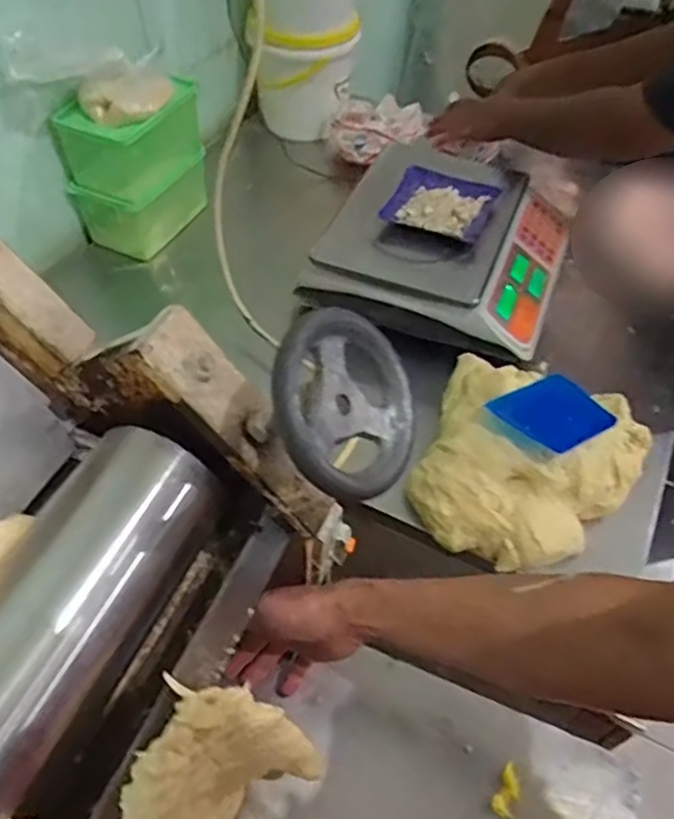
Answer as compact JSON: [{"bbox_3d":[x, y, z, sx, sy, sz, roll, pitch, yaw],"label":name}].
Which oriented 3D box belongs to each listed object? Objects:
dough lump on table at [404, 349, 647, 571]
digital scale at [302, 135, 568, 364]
[{"bbox_3d":[0.214,0.059,0.730,0.229,0.088,0.216,2,50,-2],"label":"dough lump on table"},{"bbox_3d":[0.162,-0.249,0.949,0.319,0.099,0.314,18,52,11],"label":"digital scale"}]

